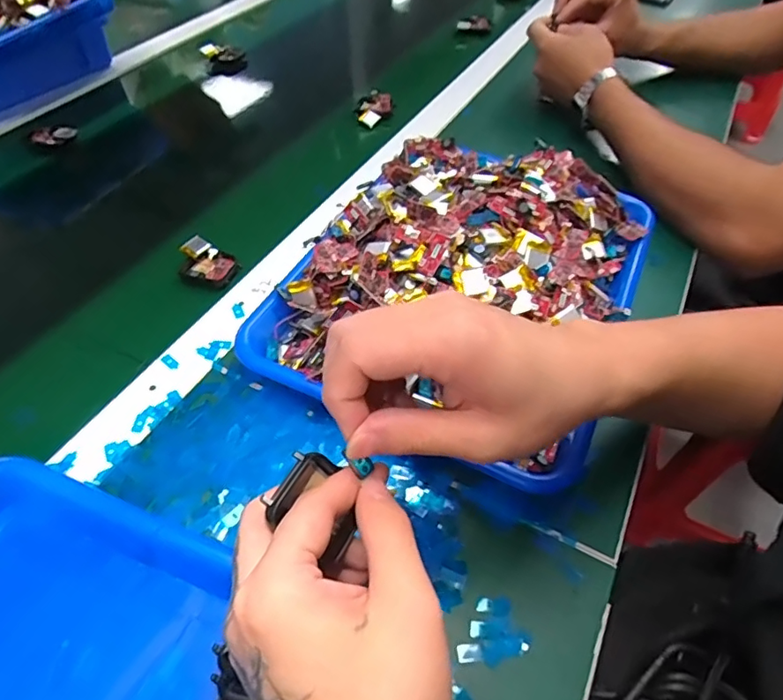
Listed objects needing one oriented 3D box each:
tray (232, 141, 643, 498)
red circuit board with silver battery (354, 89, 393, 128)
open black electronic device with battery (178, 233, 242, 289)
[{"bbox_3d":[0.062,-0.070,0.432,0.260,0.074,0.323,19,53,14],"label":"tray"},{"bbox_3d":[-0.022,-0.301,0.668,0.045,0.024,0.064,3,51,0],"label":"red circuit board with silver battery"},{"bbox_3d":[-0.160,-0.075,0.467,0.053,0.016,0.041,16,52,11],"label":"open black electronic device with battery"}]

